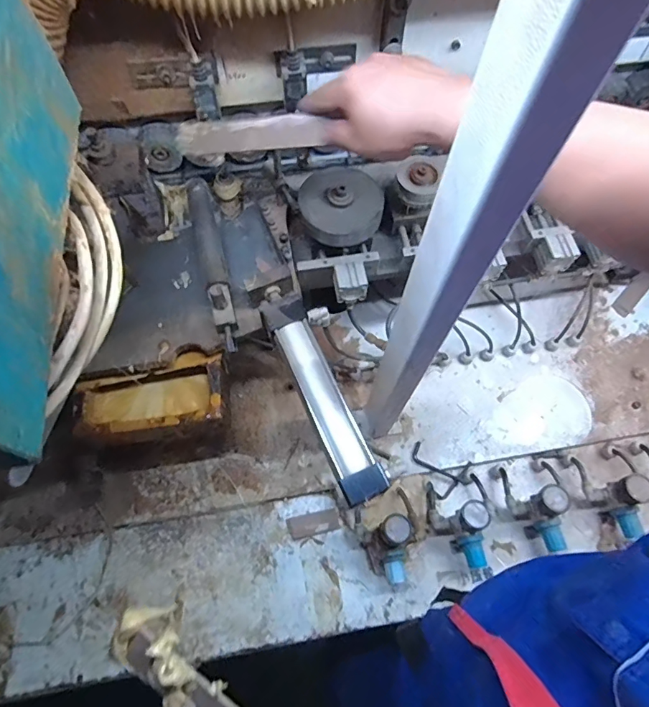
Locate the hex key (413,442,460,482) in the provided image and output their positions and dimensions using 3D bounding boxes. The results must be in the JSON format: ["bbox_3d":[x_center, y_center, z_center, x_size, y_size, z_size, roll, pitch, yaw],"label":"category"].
[{"bbox_3d":[0.177,0.184,0.723,0.029,0.006,0.086,-42,73,-15],"label":"hex key"}]

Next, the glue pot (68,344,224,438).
[{"bbox_3d":[-0.233,0.064,0.601,0.201,0.064,0.094,-9,67,-4],"label":"glue pot"}]

